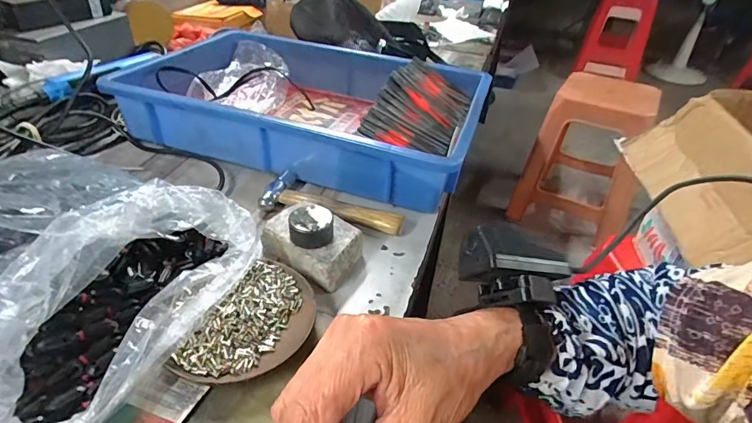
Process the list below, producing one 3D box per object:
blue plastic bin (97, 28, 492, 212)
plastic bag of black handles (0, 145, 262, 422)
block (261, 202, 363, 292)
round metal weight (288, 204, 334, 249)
[{"bbox_3d":[-0.077,-0.150,0.588,0.417,0.075,0.288,14,37,12],"label":"blue plastic bin"},{"bbox_3d":[-0.256,0.034,0.331,0.272,0.077,0.233,19,38,18],"label":"plastic bag of black handles"},{"bbox_3d":[-0.059,0.029,0.402,0.083,0.035,0.057,25,41,25],"label":"block"},{"bbox_3d":[-0.056,0.014,0.385,0.038,0.024,0.034,-1,37,-8],"label":"round metal weight"}]

